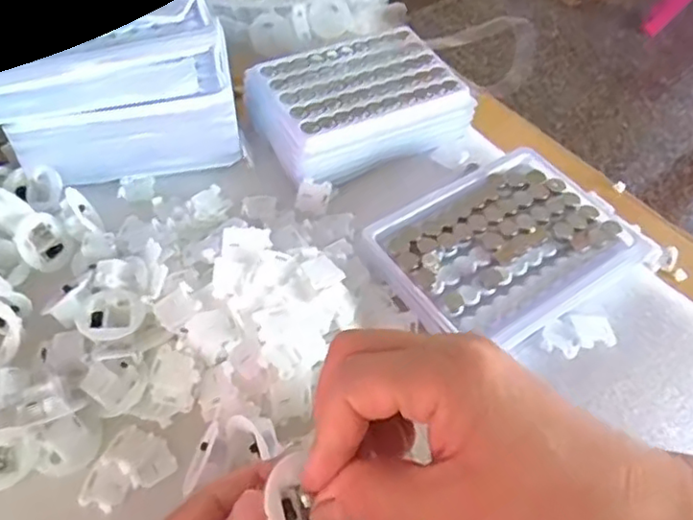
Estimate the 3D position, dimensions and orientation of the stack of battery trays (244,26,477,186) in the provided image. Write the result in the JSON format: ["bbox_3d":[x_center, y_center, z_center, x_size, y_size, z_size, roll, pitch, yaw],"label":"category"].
[{"bbox_3d":[0.007,-0.108,0.428,0.127,0.030,0.093,-26,59,-21],"label":"stack of battery trays"}]

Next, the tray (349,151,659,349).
[{"bbox_3d":[0.087,-0.010,0.358,0.130,0.018,0.099,-28,60,-22],"label":"tray"}]

